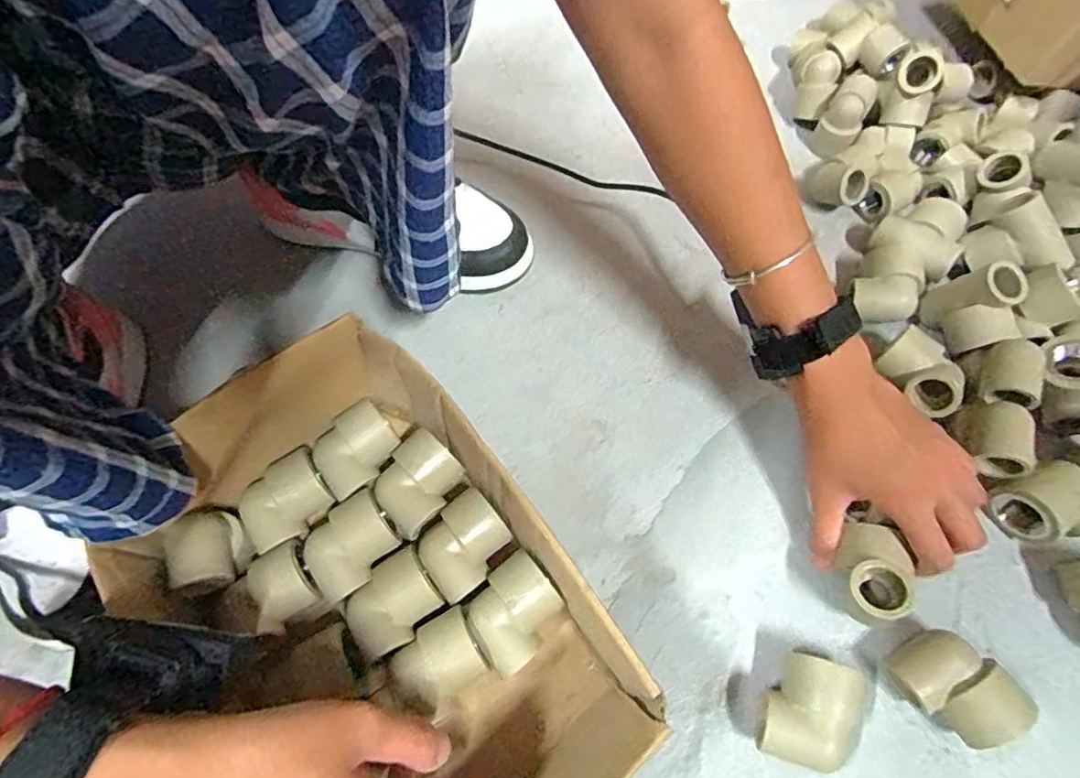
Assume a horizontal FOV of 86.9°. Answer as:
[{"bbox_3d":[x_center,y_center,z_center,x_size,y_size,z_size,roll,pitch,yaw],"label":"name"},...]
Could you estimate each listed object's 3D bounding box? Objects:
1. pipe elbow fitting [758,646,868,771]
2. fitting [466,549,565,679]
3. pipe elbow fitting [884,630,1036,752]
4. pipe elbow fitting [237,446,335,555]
[{"bbox_3d":[0.156,0.188,0.333,0.039,0.048,0.058,20,69,9],"label":"pipe elbow fitting"},{"bbox_3d":[-0.015,0.139,0.356,0.056,0.051,0.054,-37,71,-14],"label":"fitting"},{"bbox_3d":[0.242,0.175,0.337,0.048,0.045,0.059,-39,72,-15],"label":"pipe elbow fitting"},{"bbox_3d":[-0.171,0.076,0.382,0.041,0.032,0.061,42,73,16],"label":"pipe elbow fitting"}]

